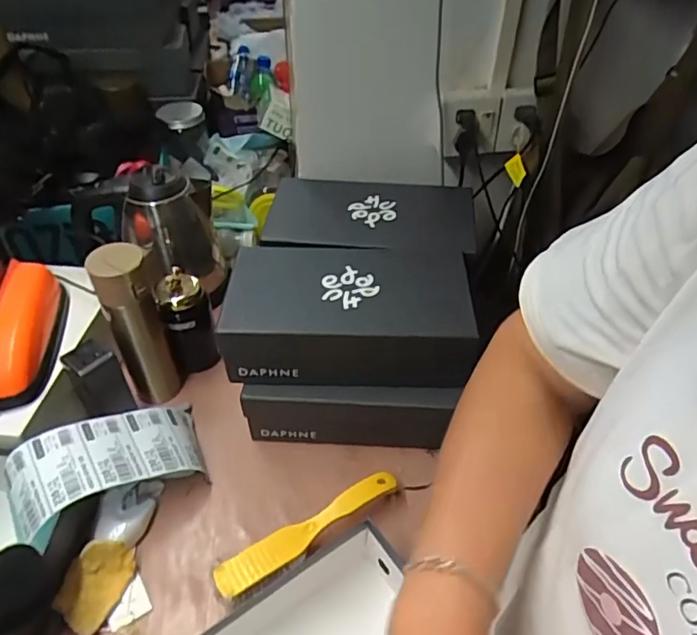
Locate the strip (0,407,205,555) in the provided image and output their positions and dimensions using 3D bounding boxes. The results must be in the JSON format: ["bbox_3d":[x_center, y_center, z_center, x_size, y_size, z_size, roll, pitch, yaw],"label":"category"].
[{"bbox_3d":[-0.270,0.169,0.624,0.209,0.057,0.107,-16,44,-39],"label":"strip"}]

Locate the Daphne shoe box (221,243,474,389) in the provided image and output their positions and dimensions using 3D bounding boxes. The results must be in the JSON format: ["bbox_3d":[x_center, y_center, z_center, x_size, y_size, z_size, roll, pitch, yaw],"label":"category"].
[{"bbox_3d":[0.003,-0.009,0.683,0.284,0.099,0.167,3,44,2],"label":"Daphne shoe box"}]

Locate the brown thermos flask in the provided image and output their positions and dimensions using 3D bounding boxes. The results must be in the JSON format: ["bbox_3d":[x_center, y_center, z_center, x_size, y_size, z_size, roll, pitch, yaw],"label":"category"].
[{"bbox_3d":[-0.268,0.021,0.692,0.063,0.247,0.054,-24,49,-24],"label":"brown thermos flask"}]

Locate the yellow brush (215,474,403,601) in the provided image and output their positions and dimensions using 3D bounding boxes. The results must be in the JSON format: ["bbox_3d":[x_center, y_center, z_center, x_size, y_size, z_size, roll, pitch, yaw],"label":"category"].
[{"bbox_3d":[-0.044,0.241,0.611,0.221,0.040,0.038,-26,50,-26],"label":"yellow brush"}]

